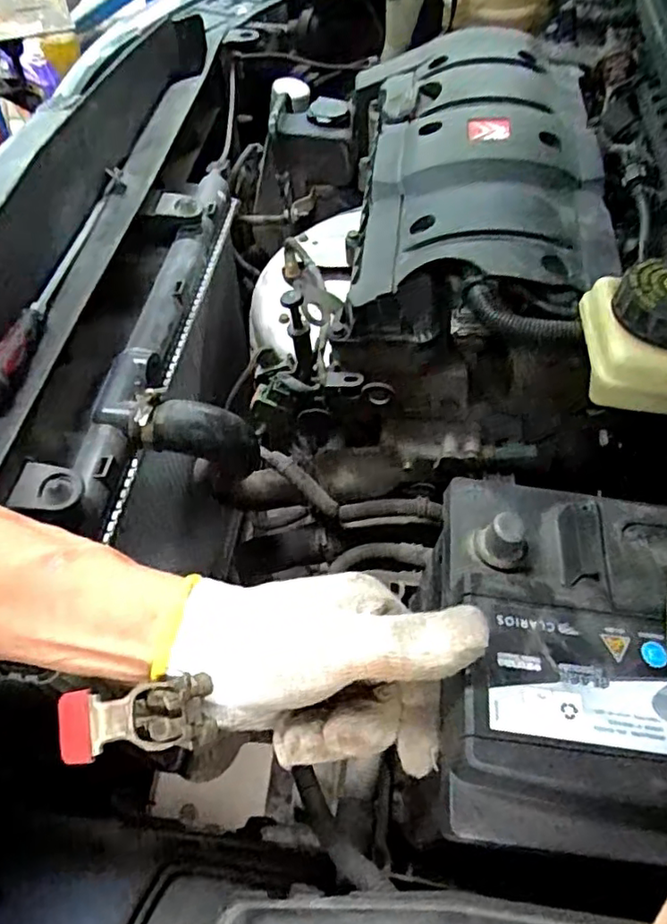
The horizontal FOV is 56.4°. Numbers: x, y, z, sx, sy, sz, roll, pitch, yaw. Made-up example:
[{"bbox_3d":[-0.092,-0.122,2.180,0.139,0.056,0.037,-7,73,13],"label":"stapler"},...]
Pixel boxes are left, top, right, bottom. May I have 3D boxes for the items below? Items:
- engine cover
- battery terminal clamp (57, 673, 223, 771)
[{"bbox_3d":[0.128,-0.298,0.595,0.228,0.075,0.438,8,55,4],"label":"engine cover"},{"bbox_3d":[-0.088,0.114,0.277,0.067,0.019,0.027,-4,55,-5],"label":"battery terminal clamp"}]

